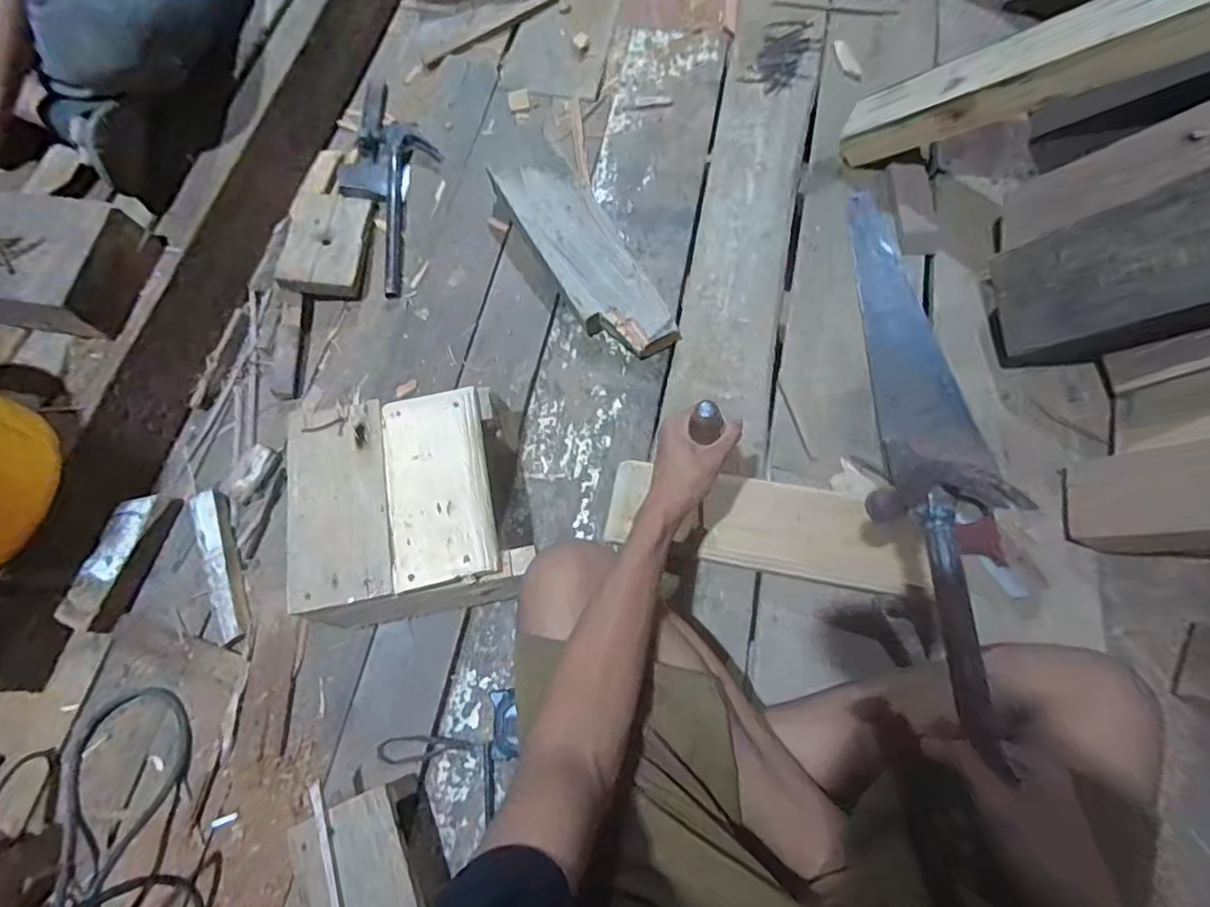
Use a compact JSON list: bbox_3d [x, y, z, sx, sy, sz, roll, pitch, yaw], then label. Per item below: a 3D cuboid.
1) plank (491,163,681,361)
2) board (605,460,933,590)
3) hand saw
[{"bbox_3d":[-0.032,-0.281,0.822,0.114,0.063,0.342,-29,71,-8],"label":"plank"},{"bbox_3d":[0.179,0.082,0.671,0.355,0.029,0.099,7,86,16],"label":"board"},{"bbox_3d":[0.395,-0.109,0.755,0.127,0.047,0.596,-14,64,9],"label":"hand saw"}]

